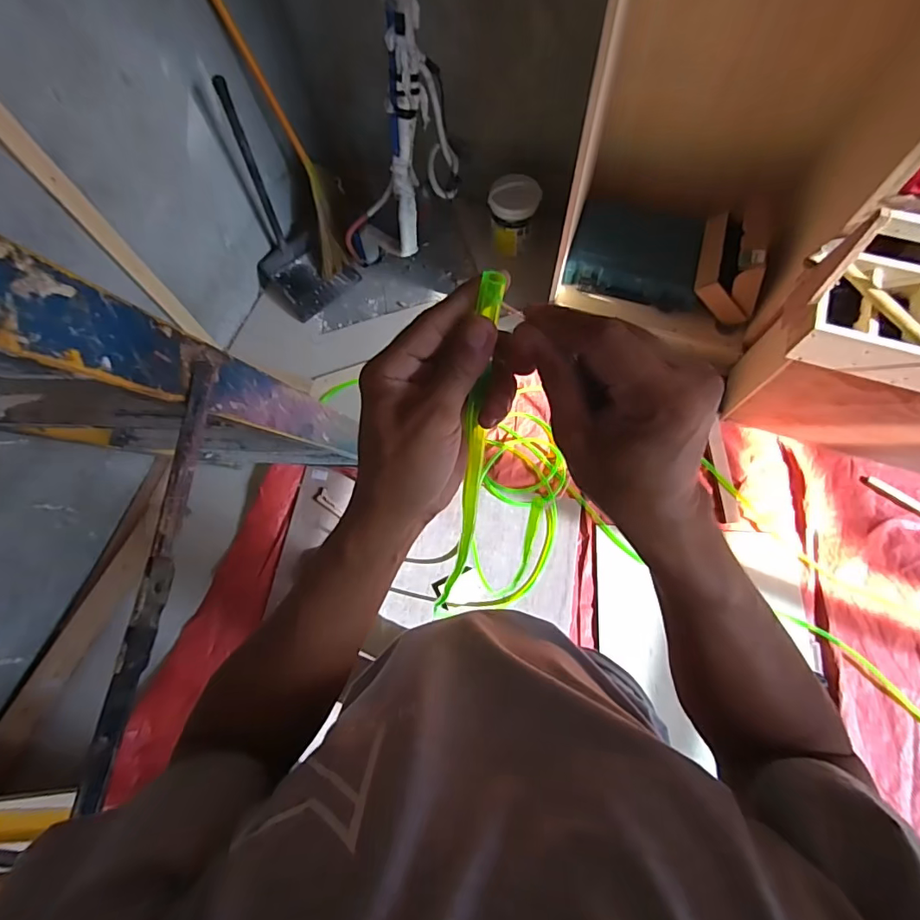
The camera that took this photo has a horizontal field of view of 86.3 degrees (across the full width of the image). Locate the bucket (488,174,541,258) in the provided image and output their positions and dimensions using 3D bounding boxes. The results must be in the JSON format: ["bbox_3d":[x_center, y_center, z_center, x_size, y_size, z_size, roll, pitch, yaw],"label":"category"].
[{"bbox_3d":[0.187,-0.827,1.658,0.171,0.199,0.157,-4,70,1],"label":"bucket"}]

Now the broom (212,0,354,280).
[{"bbox_3d":[-0.518,-0.956,1.469,0.131,0.836,0.346,-23,70,-6],"label":"broom"}]

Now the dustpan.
[{"bbox_3d":[-0.567,-0.723,1.531,0.291,0.621,0.274,25,73,11],"label":"dustpan"}]

